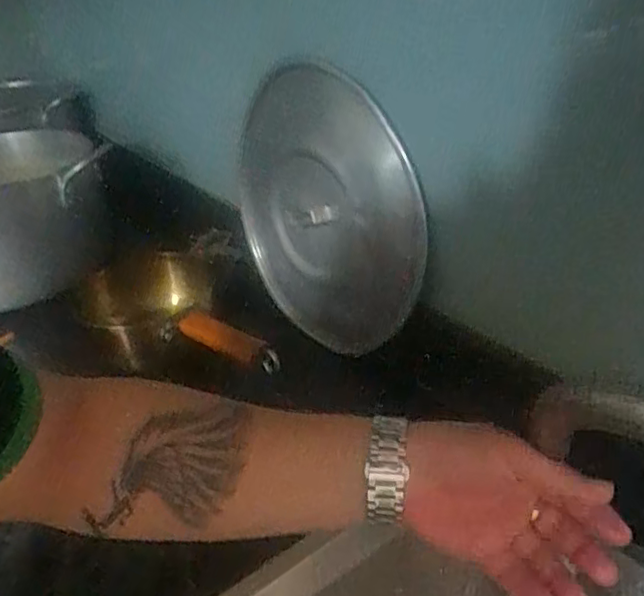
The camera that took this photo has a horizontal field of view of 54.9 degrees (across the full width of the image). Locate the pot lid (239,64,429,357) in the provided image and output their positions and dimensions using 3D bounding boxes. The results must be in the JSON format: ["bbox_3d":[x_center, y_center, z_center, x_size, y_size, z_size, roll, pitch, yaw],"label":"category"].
[{"bbox_3d":[-0.002,-0.092,0.738,0.067,0.312,0.329,-25,36,-28],"label":"pot lid"}]

